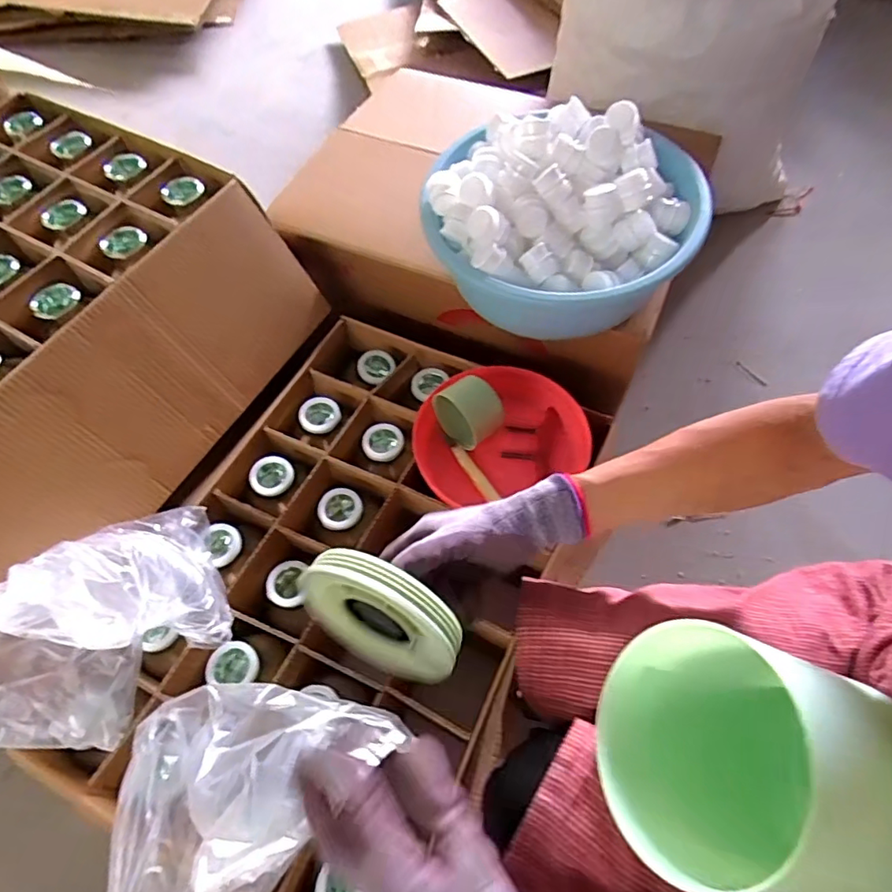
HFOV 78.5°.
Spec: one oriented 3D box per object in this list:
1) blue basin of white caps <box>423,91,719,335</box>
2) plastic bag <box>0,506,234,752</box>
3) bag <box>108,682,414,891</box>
[{"bbox_3d":[0.160,-0.308,0.744,0.335,0.141,0.335,-1,60,1],"label":"blue basin of white caps"},{"bbox_3d":[-0.417,0.215,0.571,0.381,0.133,0.193,-37,66,-18],"label":"plastic bag"},{"bbox_3d":[-0.215,0.312,0.506,0.199,0.107,0.288,39,68,21],"label":"bag"}]

